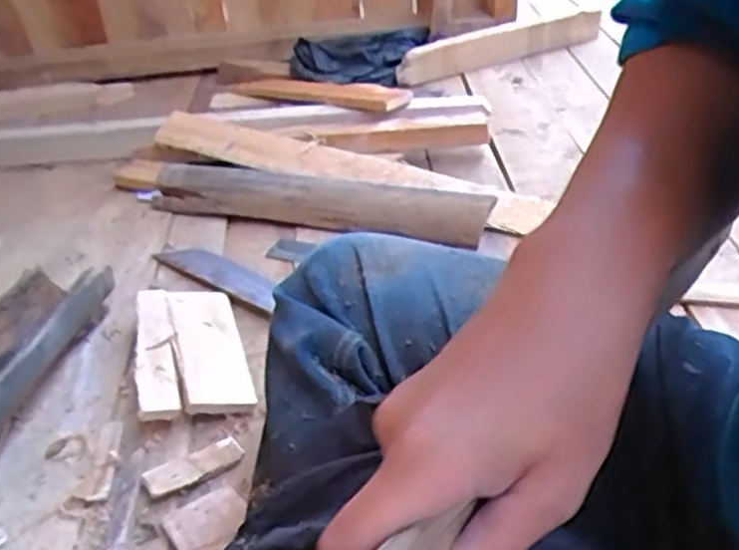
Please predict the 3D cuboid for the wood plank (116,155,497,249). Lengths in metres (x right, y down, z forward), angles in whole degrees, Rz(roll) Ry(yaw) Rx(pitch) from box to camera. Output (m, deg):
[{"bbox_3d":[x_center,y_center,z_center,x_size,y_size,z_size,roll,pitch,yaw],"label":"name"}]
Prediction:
[{"bbox_3d":[-0.110,-0.098,0.937,0.523,0.039,0.088,9,37,23],"label":"wood plank"}]

